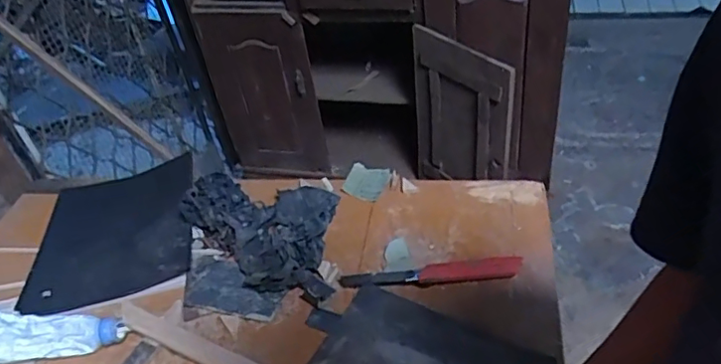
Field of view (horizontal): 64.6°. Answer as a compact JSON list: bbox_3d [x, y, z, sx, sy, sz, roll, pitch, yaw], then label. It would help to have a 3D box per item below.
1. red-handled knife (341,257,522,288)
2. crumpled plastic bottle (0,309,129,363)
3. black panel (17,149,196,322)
[{"bbox_3d":[0.090,0.115,0.727,0.227,0.013,0.031,-6,41,3],"label":"red-handled knife"},{"bbox_3d":[-0.400,0.181,0.691,0.215,0.062,0.066,-3,41,5],"label":"crumpled plastic bottle"},{"bbox_3d":[-0.364,0.065,0.854,0.220,0.032,0.282,-12,41,-5],"label":"black panel"}]

